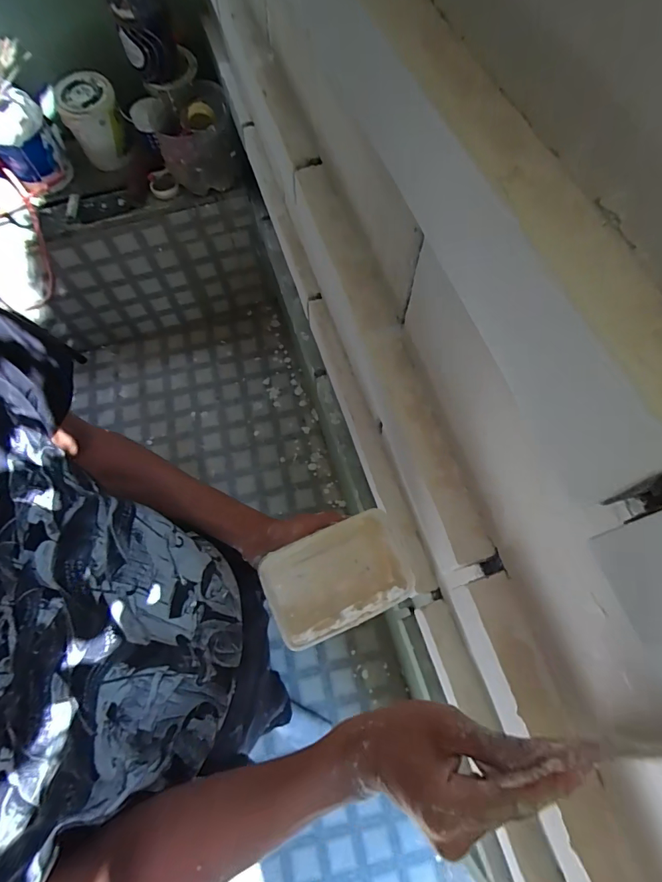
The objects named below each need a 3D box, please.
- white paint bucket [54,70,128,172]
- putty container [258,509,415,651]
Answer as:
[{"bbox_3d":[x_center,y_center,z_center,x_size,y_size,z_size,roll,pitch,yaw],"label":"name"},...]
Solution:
[{"bbox_3d":[-0.707,-0.962,1.310,0.165,0.191,0.154,-1,66,1],"label":"white paint bucket"},{"bbox_3d":[0.011,0.169,0.540,0.171,0.055,0.111,-24,68,-7],"label":"putty container"}]

